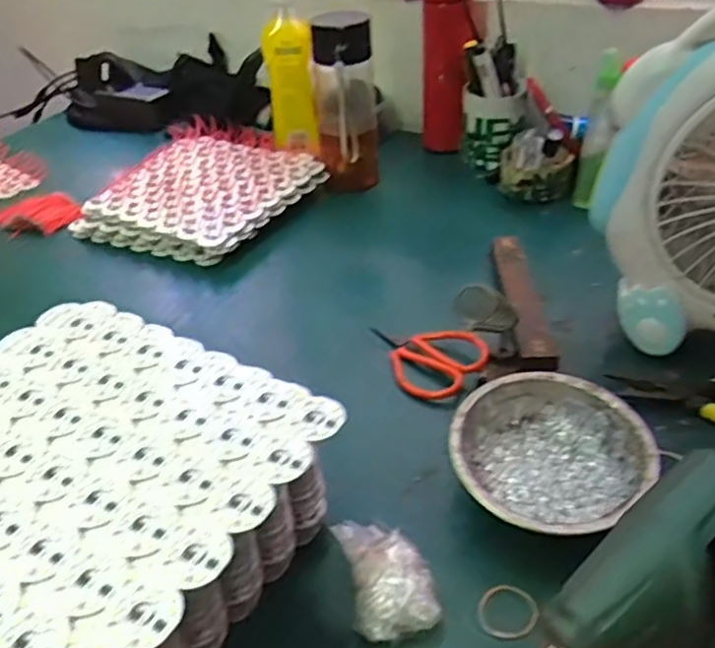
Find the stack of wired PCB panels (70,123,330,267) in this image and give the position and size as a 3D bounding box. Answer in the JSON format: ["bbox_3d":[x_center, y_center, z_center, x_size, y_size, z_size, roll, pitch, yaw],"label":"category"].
[{"bbox_3d":[-0.184,-0.173,0.835,0.252,0.046,0.260,13,40,20],"label":"stack of wired PCB panels"}]

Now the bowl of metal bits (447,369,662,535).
[{"bbox_3d":[0.128,0.090,0.445,0.123,0.040,0.124,-2,37,2],"label":"bowl of metal bits"}]

